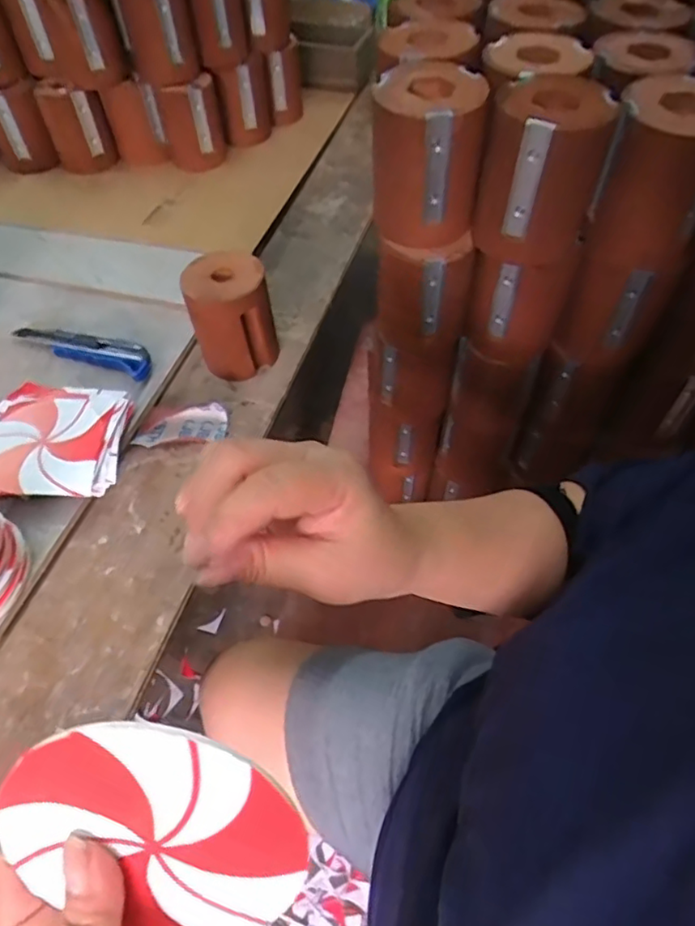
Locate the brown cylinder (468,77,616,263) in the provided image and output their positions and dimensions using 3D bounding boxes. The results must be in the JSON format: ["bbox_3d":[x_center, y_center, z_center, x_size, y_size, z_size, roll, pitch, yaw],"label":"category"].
[{"bbox_3d":[0.138,-0.209,0.429,0.079,0.100,0.083,12,55,9],"label":"brown cylinder"}]

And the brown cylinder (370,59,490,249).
[{"bbox_3d":[0.058,-0.229,0.446,0.077,0.103,0.073,3,54,2],"label":"brown cylinder"}]

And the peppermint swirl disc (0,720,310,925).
[{"bbox_3d":[-0.062,0.121,0.193,0.097,0.091,0.004,26,21,-7],"label":"peppermint swirl disc"}]

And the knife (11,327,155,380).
[{"bbox_3d":[-0.273,-0.121,0.606,0.169,0.018,0.034,21,56,14],"label":"knife"}]

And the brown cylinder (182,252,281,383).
[{"bbox_3d":[-0.113,-0.143,0.588,0.079,0.104,0.074,-13,55,-10],"label":"brown cylinder"}]

